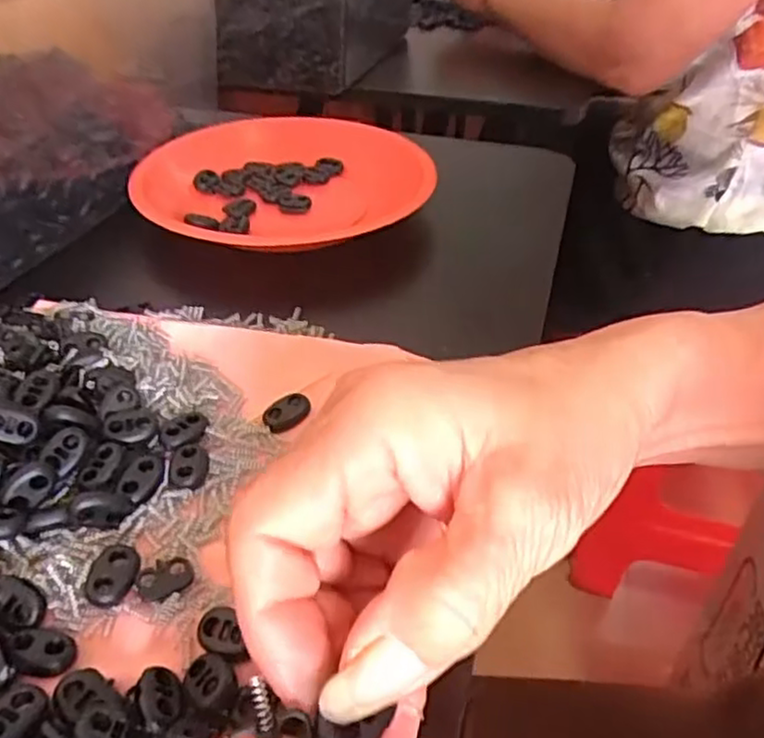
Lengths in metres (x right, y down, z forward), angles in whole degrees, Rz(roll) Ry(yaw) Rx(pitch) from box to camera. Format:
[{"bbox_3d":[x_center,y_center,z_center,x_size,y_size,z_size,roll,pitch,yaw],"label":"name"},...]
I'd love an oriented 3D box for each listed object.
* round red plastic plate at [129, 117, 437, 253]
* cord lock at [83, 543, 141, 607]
[{"bbox_3d":[-0.061,-0.122,0.461,0.188,0.025,0.166,-14,42,-17],"label":"round red plastic plate"},{"bbox_3d":[-0.092,0.070,0.238,0.015,0.005,0.022,30,46,-12],"label":"cord lock"}]

